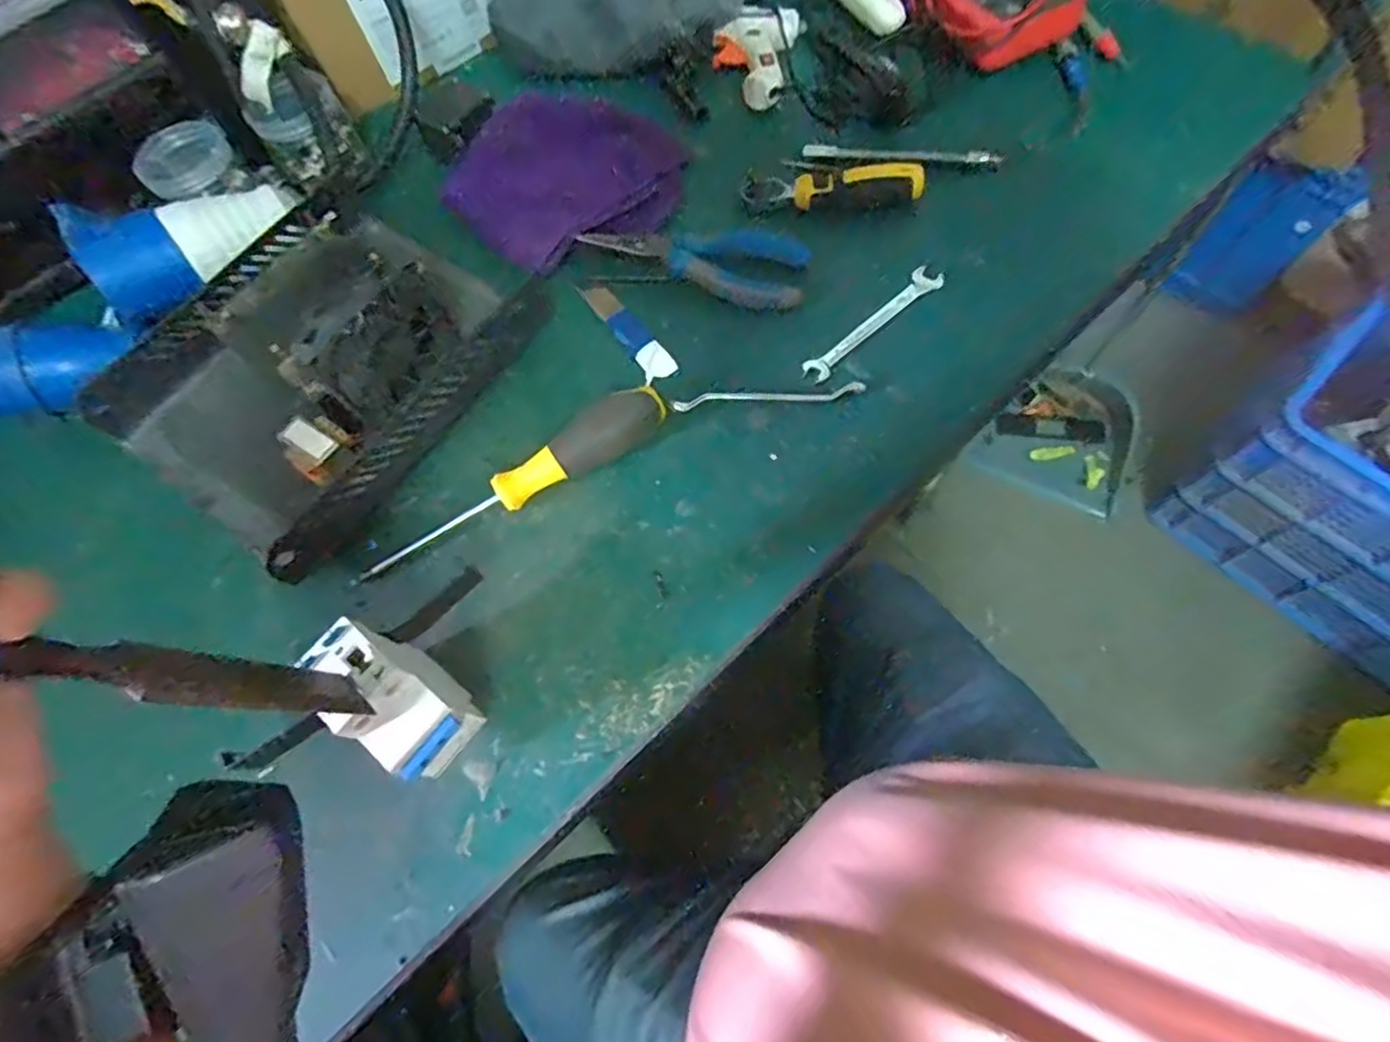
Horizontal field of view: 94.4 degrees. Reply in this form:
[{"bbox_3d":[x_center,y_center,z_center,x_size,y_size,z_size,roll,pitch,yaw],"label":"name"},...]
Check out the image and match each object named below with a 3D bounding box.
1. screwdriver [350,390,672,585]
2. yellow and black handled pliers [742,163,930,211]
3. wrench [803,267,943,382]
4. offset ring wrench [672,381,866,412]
[{"bbox_3d":[-0.107,-0.021,0.380,0.201,0.027,0.026,-33,68,-8],"label":"screwdriver"},{"bbox_3d":[0.096,-0.241,0.453,0.121,0.027,0.029,-1,67,5],"label":"yellow and black handled pliers"},{"bbox_3d":[0.118,-0.131,0.421,0.114,0.006,0.019,-39,69,-11],"label":"wrench"},{"bbox_3d":[0.046,-0.079,0.401,0.117,0.014,0.011,-5,67,4],"label":"offset ring wrench"}]

